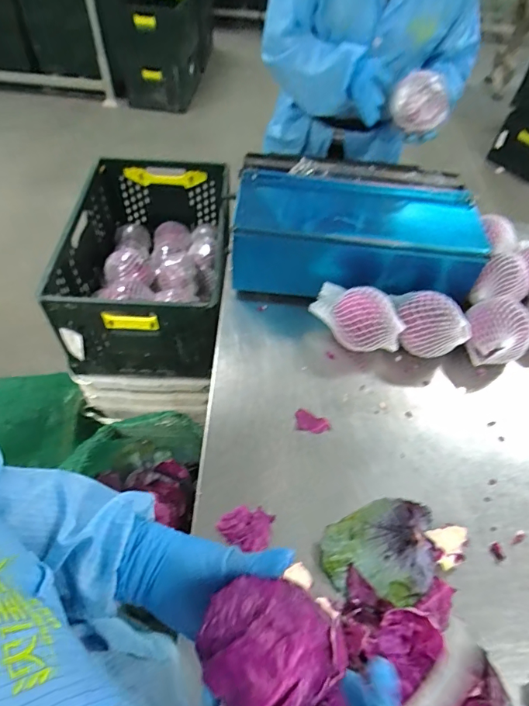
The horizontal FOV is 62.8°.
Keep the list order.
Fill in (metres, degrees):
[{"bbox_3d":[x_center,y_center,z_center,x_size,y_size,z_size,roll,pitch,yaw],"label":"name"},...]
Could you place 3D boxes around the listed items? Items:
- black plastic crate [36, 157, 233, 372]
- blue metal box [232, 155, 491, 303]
[{"bbox_3d":[-0.300,-0.264,1.191,0.402,0.310,0.617,2,53,-3],"label":"black plastic crate"},{"bbox_3d":[0.186,-0.257,0.945,0.494,0.177,0.275,3,53,-2],"label":"blue metal box"}]

